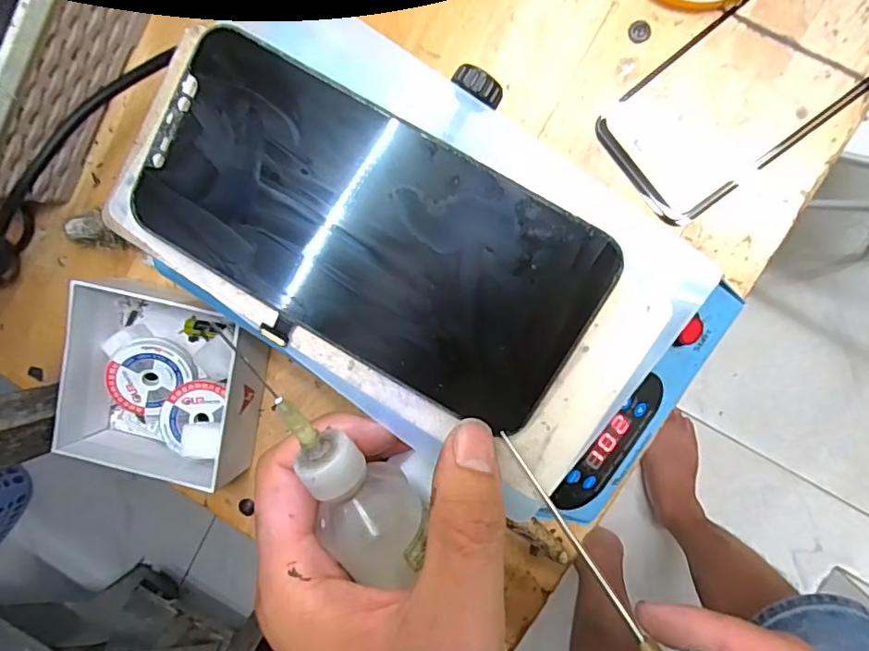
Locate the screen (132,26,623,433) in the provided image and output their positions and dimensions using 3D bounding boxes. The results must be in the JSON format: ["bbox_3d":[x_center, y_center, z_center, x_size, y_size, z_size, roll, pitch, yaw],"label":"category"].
[{"bbox_3d":[-0.025,-0.029,0.182,0.156,0.006,0.077,29,99,5],"label":"screen"}]

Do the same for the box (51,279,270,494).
[{"bbox_3d":[-0.156,0.035,0.327,0.106,0.046,0.106,11,97,7],"label":"box"}]

